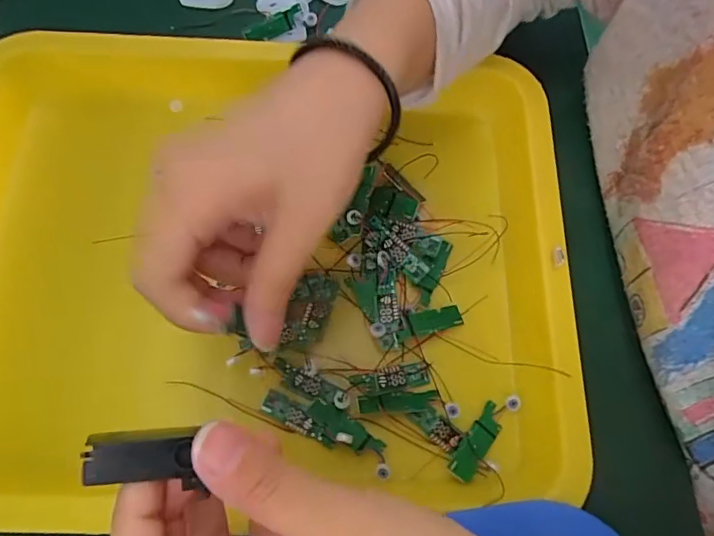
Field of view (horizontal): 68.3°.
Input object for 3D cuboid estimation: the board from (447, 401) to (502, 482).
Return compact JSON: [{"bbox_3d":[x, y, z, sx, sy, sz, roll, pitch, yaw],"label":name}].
[{"bbox_3d":[0.061,0.087,0.264,0.013,0.006,0.041,37,72,11],"label":"board"}]

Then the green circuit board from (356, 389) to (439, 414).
[{"bbox_3d":[0.021,0.068,0.267,0.040,0.004,0.010,-3,69,-3],"label":"green circuit board"}]

